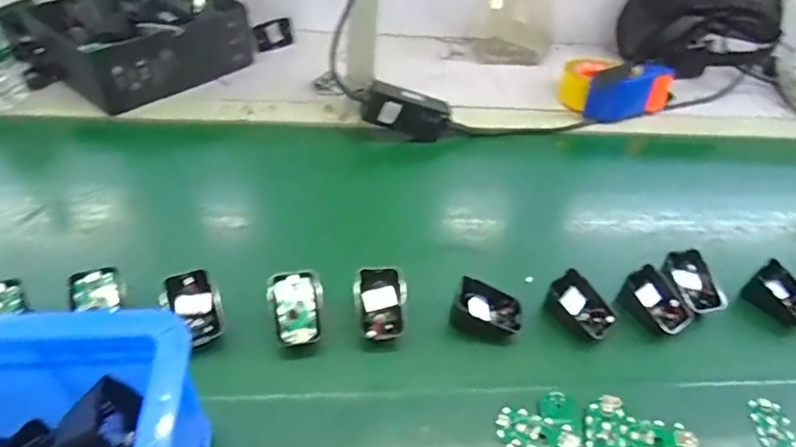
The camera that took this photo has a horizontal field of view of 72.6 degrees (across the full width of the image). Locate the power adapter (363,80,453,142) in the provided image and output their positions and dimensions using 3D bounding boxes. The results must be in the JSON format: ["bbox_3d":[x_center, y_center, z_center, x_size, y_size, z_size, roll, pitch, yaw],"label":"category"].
[{"bbox_3d":[0.009,-0.147,0.719,0.115,0.057,0.028,14,38,-27],"label":"power adapter"}]

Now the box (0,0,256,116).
[{"bbox_3d":[-0.373,-0.275,0.786,0.208,0.091,0.267,36,52,25],"label":"box"}]

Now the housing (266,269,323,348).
[{"bbox_3d":[-0.093,0.076,0.498,0.048,0.023,0.070,-6,47,-13],"label":"housing"}]

